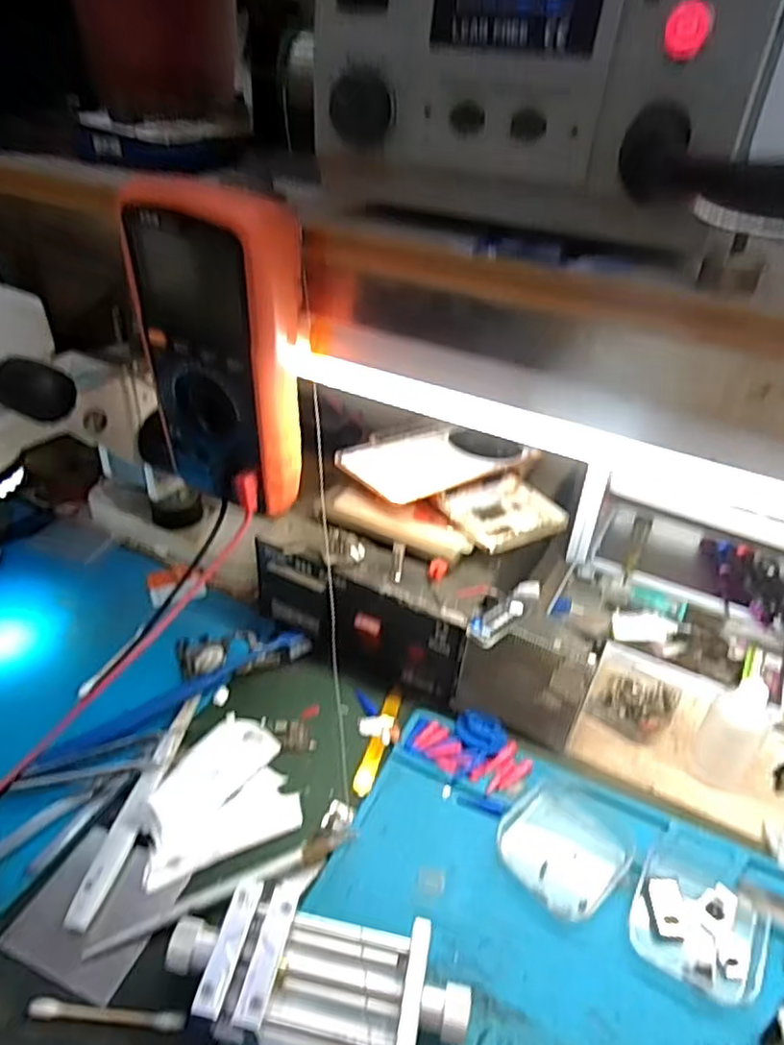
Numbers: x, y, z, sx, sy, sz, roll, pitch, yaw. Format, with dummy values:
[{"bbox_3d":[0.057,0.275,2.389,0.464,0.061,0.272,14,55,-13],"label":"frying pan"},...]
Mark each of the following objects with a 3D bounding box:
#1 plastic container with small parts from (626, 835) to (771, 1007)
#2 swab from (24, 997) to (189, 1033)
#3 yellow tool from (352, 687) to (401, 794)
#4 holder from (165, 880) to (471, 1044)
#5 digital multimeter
[{"bbox_3d":[0.168,0.205,0.354,0.064,0.013,0.083,22,40,24],"label":"plastic container with small parts"},{"bbox_3d":[-0.132,0.228,0.306,0.070,0.007,0.008,4,36,1],"label":"swab"},{"bbox_3d":[-0.008,0.142,0.437,0.013,0.004,0.084,11,37,11],"label":"yellow tool"},{"bbox_3d":[-0.034,0.213,0.308,0.135,0.034,0.059,8,36,7],"label":"holder"},{"bbox_3d":[-0.093,-0.092,0.368,0.090,0.171,0.046,20,39,21],"label":"digital multimeter"}]

